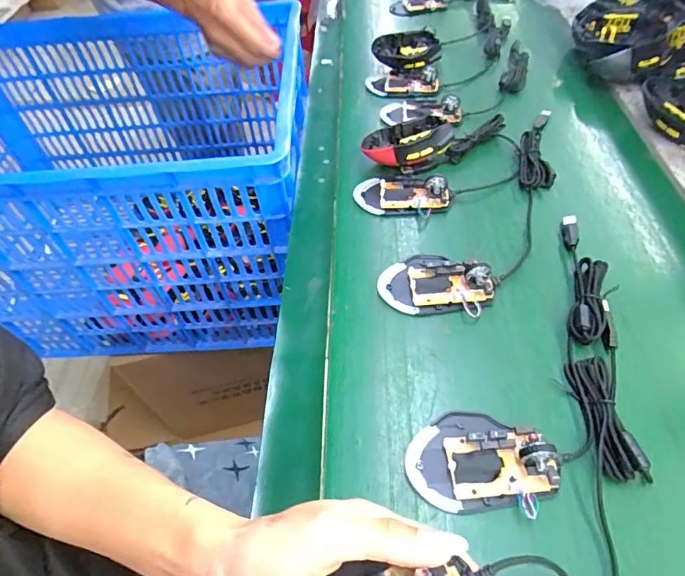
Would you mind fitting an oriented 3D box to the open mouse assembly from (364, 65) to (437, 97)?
[{"bbox_3d":[0.089,-0.314,0.690,0.113,0.027,0.061,15,55,16],"label":"open mouse assembly"}]

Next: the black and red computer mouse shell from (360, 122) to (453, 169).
[{"bbox_3d":[0.078,-0.183,0.571,0.109,0.044,0.060,-15,52,-6],"label":"black and red computer mouse shell"}]

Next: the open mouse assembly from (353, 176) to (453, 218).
[{"bbox_3d":[0.069,-0.112,0.530,0.113,0.028,0.054,12,54,14],"label":"open mouse assembly"}]

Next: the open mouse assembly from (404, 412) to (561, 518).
[{"bbox_3d":[0.104,0.126,0.337,0.106,0.032,0.073,2,52,7],"label":"open mouse assembly"}]

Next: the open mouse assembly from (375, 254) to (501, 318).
[{"bbox_3d":[0.094,-0.010,0.447,0.112,0.032,0.068,5,52,9],"label":"open mouse assembly"}]

